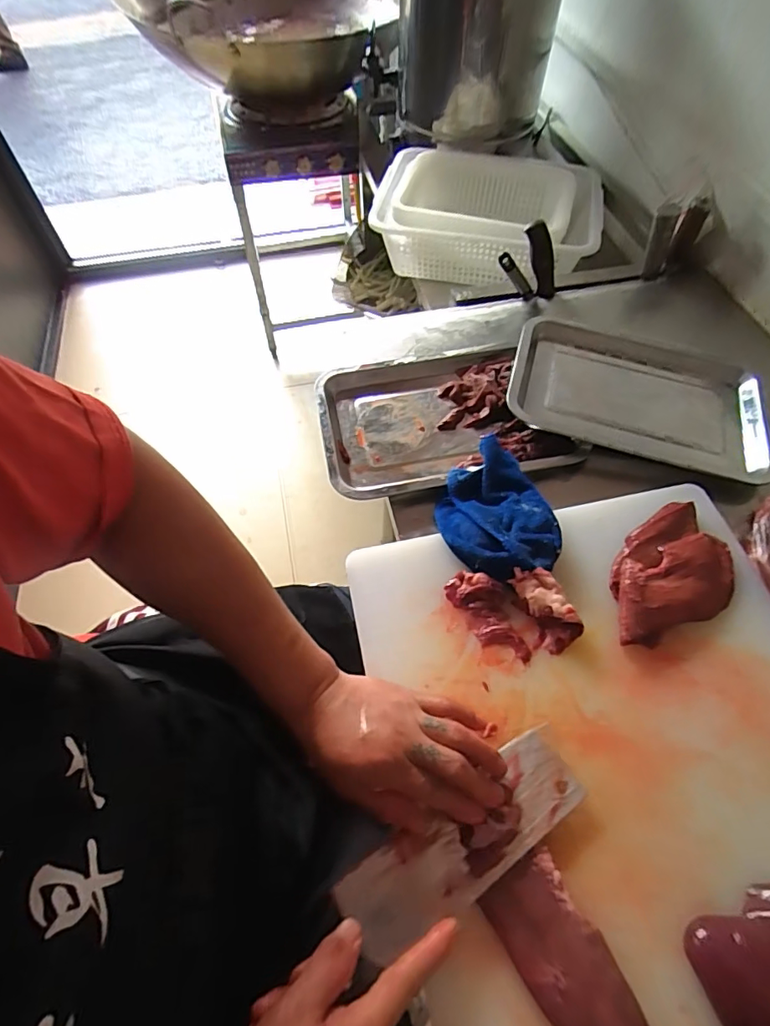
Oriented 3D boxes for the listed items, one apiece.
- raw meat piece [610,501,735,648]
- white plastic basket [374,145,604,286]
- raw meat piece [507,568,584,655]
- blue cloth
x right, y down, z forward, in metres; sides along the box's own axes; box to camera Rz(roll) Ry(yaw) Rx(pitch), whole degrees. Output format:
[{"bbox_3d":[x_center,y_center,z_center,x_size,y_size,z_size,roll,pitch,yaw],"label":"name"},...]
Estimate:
[{"bbox_3d":[0.270,0.061,0.494,0.150,0.026,0.101,-28,61,-17],"label":"raw meat piece"},{"bbox_3d":[0.186,-0.542,0.933,0.388,0.107,0.309,15,60,10],"label":"white plastic basket"},{"bbox_3d":[0.150,0.087,0.472,0.039,0.021,0.080,-23,74,-14],"label":"raw meat piece"},{"bbox_3d":[0.111,-0.005,0.533,0.114,0.037,0.160,-22,60,-13],"label":"blue cloth"}]

